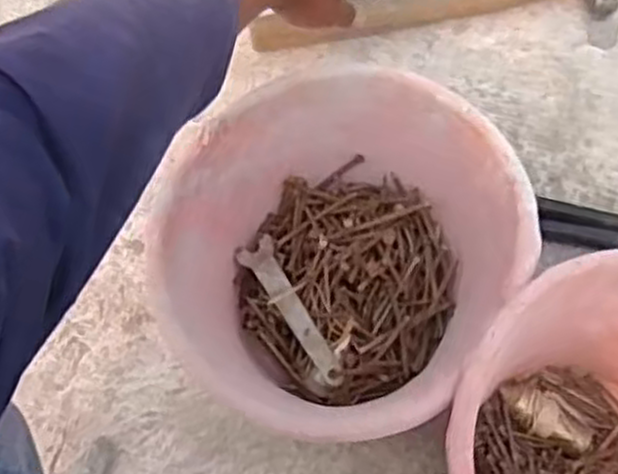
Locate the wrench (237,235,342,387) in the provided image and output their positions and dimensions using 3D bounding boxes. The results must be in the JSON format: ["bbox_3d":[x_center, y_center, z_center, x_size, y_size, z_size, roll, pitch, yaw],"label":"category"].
[{"bbox_3d":[-0.015,0.056,0.600,0.028,0.006,0.131,-26,63,-9],"label":"wrench"}]

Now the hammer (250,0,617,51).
[{"bbox_3d":[0.112,-0.203,0.724,0.324,0.037,0.068,-10,71,-4],"label":"hammer"}]

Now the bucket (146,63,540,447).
[{"bbox_3d":[0.022,0.021,0.579,0.214,0.158,0.243,34,75,13],"label":"bucket"}]

